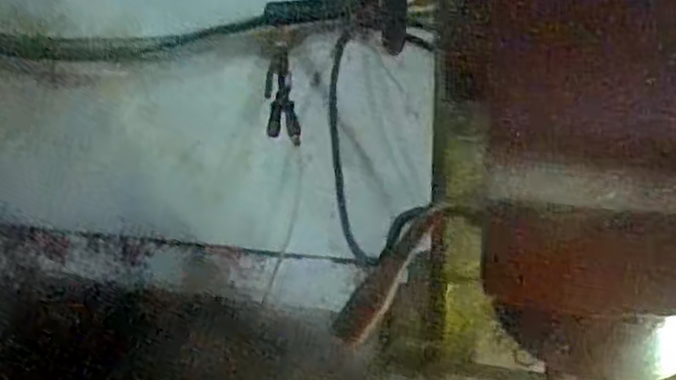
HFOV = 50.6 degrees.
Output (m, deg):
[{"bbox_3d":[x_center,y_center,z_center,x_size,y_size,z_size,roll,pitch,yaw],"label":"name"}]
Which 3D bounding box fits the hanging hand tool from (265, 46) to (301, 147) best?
[{"bbox_3d":[-0.109,-0.187,1.449,0.016,0.183,0.091,3,5,43],"label":"hanging hand tool"}]

